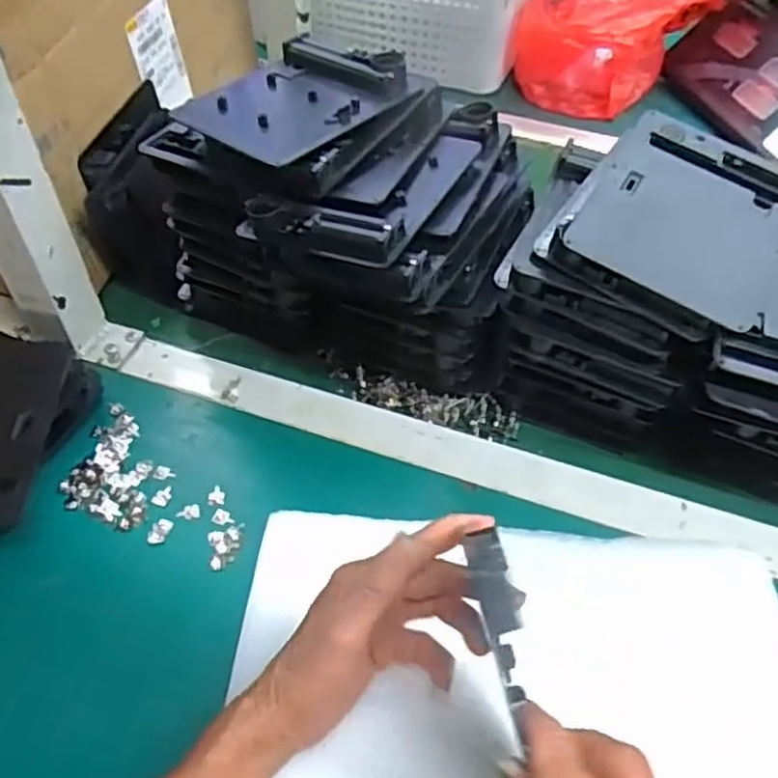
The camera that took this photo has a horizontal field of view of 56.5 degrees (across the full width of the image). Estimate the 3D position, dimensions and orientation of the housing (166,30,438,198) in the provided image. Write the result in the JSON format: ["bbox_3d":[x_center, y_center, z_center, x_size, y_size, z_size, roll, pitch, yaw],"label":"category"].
[{"bbox_3d":[-0.057,-0.189,0.476,0.120,0.033,0.130,30,56,21],"label":"housing"}]

